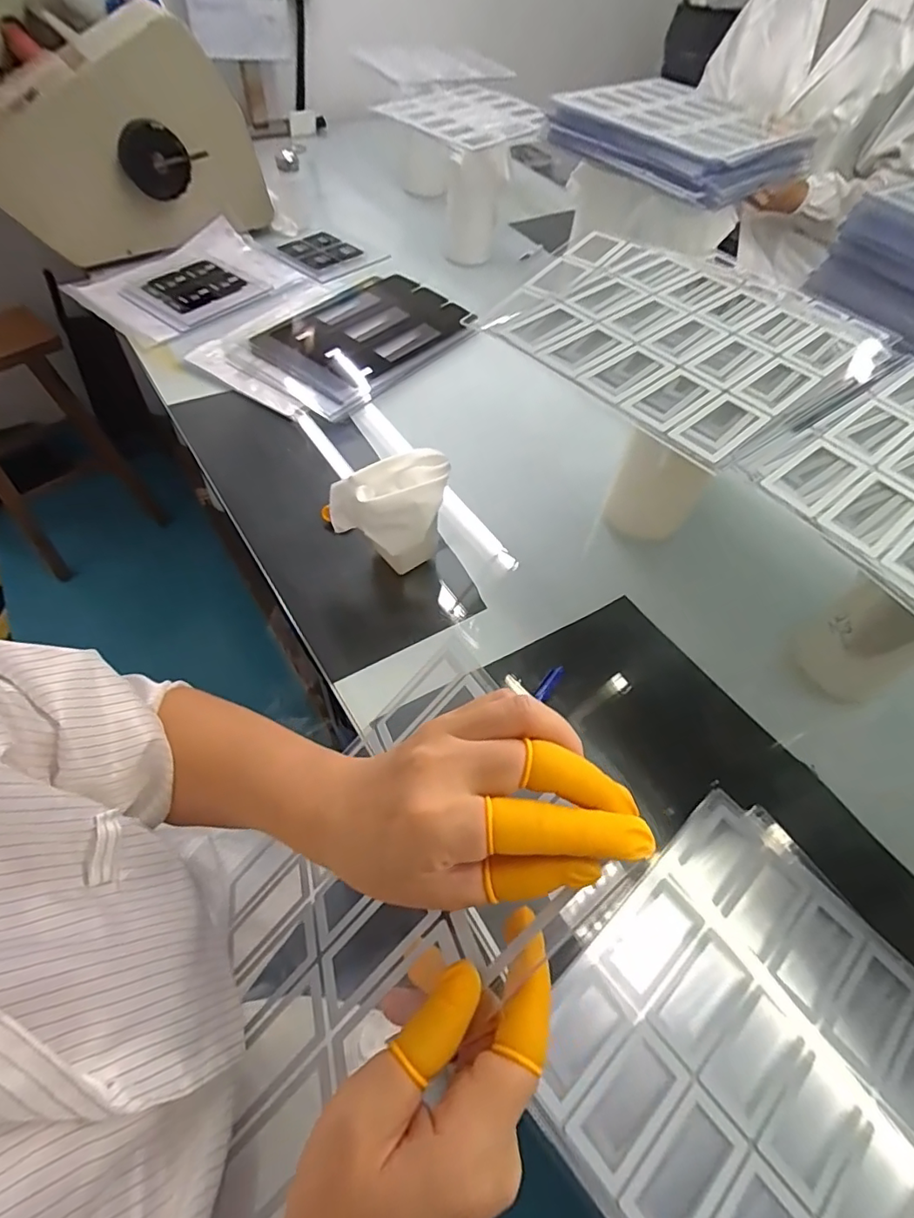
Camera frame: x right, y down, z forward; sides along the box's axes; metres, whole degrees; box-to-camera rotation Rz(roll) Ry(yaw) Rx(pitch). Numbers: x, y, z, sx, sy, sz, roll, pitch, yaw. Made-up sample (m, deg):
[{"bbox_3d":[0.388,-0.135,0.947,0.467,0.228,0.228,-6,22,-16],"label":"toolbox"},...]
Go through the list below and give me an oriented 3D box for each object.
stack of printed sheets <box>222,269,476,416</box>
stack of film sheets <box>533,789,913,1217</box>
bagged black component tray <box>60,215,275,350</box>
[{"bbox_3d":[-0.146,-0.424,0.837,0.234,0.024,0.329,35,63,20],"label":"stack of printed sheets"},{"bbox_3d":[0.206,0.301,0.350,0.262,0.017,0.244,-33,65,-21],"label":"stack of film sheets"},{"bbox_3d":[-0.458,-0.547,0.898,0.261,0.033,0.295,40,62,20],"label":"bagged black component tray"}]

